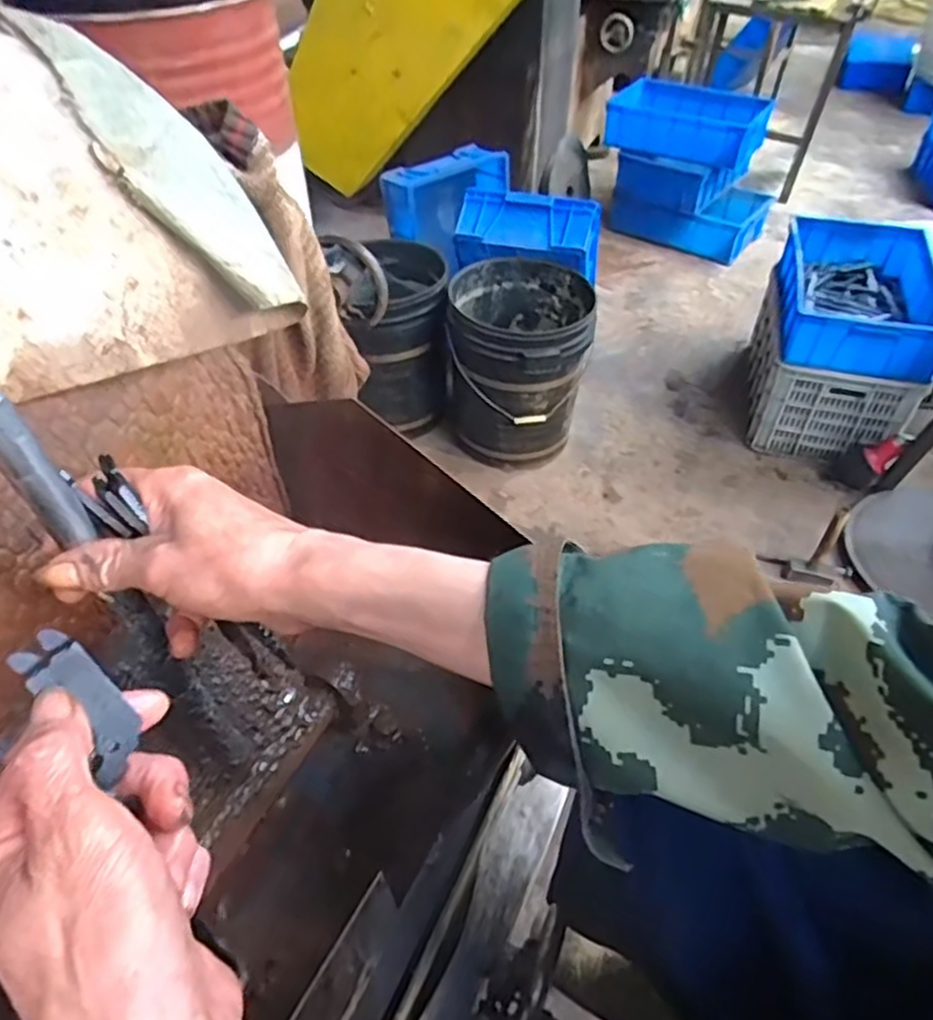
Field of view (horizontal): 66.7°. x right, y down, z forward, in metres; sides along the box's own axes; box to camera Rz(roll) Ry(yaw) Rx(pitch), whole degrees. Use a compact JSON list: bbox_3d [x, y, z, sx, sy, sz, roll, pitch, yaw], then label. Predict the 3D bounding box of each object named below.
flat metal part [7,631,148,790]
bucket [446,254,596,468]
[{"bbox_3d":[-0.143,0.072,0.267,0.023,0.059,0.005,-37,18,-27],"label":"flat metal part"},{"bbox_3d":[0.125,-0.363,1.816,0.333,0.404,0.373,7,46,5],"label":"bucket"}]

